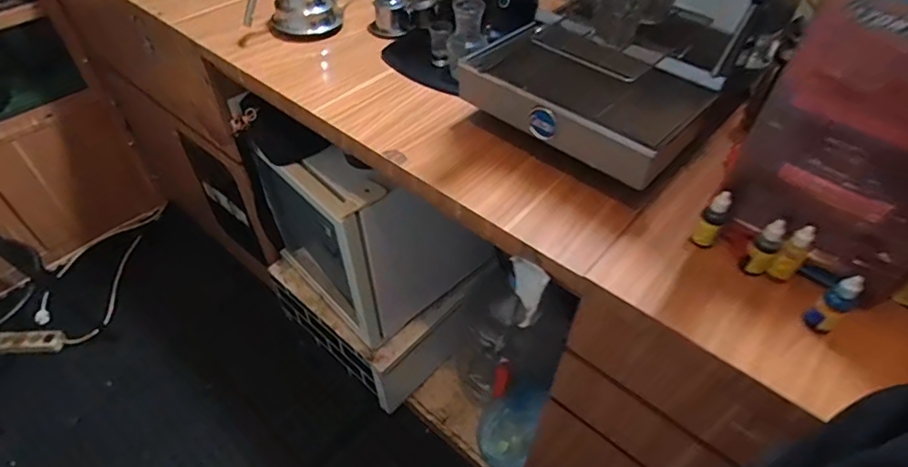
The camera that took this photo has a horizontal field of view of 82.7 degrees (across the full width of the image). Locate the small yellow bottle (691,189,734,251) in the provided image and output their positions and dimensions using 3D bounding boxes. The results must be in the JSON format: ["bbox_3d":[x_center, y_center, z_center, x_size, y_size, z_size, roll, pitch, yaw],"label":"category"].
[{"bbox_3d":[0.325,-0.020,0.647,0.027,0.079,0.025,34,55,27],"label":"small yellow bottle"}]

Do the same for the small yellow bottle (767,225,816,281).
[{"bbox_3d":[0.401,0.025,0.609,0.020,0.076,0.025,-30,55,-27],"label":"small yellow bottle"}]

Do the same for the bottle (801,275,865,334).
[{"bbox_3d":[0.416,0.075,0.562,0.025,0.081,0.028,-26,53,-24],"label":"bottle"}]

